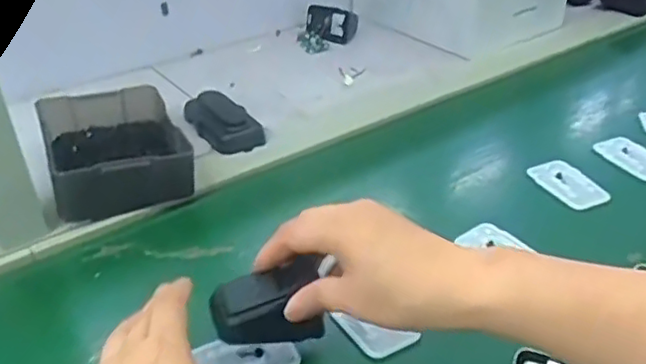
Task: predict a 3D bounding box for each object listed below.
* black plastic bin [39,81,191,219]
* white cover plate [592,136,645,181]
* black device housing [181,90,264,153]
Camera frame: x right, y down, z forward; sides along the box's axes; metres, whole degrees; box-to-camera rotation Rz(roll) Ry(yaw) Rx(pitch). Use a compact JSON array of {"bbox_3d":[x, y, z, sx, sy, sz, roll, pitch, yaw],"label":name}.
[{"bbox_3d":[-0.191,-0.032,0.578,0.114,0.052,0.156,-14,37,-19],"label":"black plastic bin"},{"bbox_3d":[0.298,-0.025,0.609,0.036,0.008,0.070,-15,37,-19],"label":"white cover plate"},{"bbox_3d":[-0.103,-0.065,0.652,0.049,0.031,0.102,-22,40,-28],"label":"black device housing"}]

